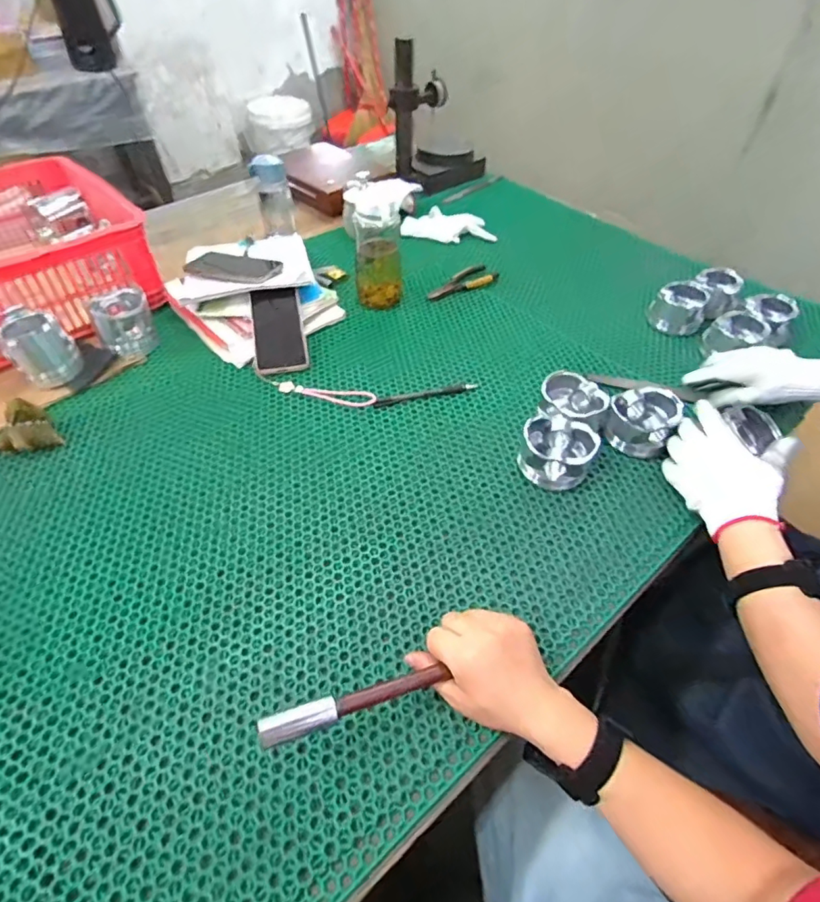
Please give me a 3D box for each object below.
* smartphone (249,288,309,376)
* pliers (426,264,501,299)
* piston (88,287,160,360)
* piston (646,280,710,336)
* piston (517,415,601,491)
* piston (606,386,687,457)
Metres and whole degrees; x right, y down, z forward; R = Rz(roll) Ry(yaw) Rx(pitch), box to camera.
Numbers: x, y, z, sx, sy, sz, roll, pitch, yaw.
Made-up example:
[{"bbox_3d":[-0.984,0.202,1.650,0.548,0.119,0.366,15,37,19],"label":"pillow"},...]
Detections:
[{"bbox_3d":[-0.205,-0.187,0.787,0.076,0.011,0.149,-10,74,-10],"label":"smartphone"},{"bbox_3d":[0.092,-0.312,0.923,0.135,0.015,0.065,-25,53,-21],"label":"pliers"},{"bbox_3d":[-0.451,-0.204,0.797,0.083,0.075,0.091,-24,52,-20],"label":"piston"},{"bbox_3d":[0.450,-0.237,0.842,0.084,0.057,0.085,31,55,24],"label":"piston"},{"bbox_3d":[0.179,0.001,0.617,0.083,0.057,0.079,0,48,0],"label":"piston"},{"bbox_3d":[0.297,-0.035,0.648,0.075,0.061,0.078,18,50,15],"label":"piston"}]

